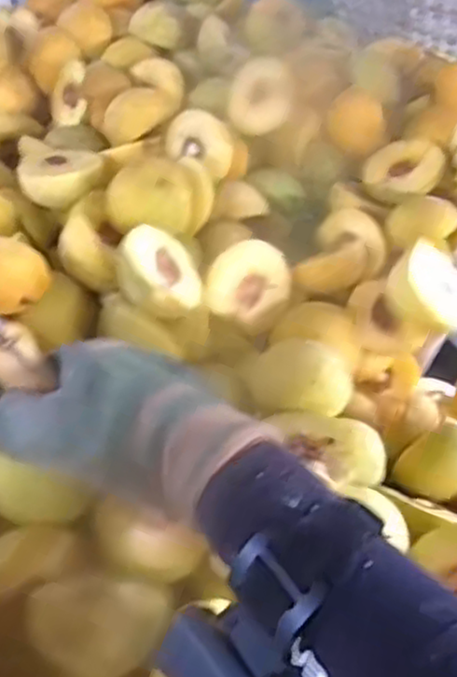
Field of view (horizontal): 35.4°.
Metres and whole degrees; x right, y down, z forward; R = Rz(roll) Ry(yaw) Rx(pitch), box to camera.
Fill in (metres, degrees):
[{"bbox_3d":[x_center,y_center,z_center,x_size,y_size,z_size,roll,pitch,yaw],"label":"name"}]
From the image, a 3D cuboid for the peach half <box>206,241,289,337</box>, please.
[{"bbox_3d":[0.013,-0.037,0.512,0.055,0.031,0.060,30,81,-7],"label":"peach half"}]

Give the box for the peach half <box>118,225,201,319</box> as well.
[{"bbox_3d":[-0.045,-0.042,0.468,0.061,0.025,0.054,61,30,1],"label":"peach half"}]

